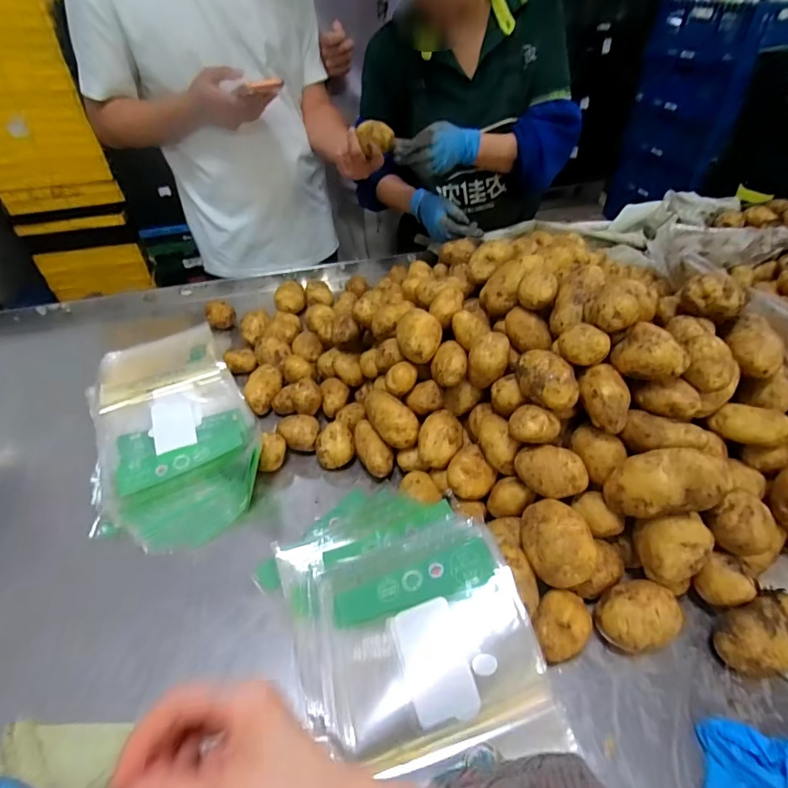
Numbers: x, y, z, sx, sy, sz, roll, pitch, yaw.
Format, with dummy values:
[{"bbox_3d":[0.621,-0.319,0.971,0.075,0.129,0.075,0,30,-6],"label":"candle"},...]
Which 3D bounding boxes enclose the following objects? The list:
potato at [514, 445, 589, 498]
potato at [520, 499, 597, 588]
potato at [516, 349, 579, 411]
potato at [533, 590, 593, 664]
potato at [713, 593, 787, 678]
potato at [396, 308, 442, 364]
[{"bbox_3d":[0.186,0.090,0.530,0.083,0.044,0.050,12,45,15],"label":"potato"},{"bbox_3d":[0.179,0.162,0.502,0.066,0.055,0.092,-14,45,-12],"label":"potato"},{"bbox_3d":[0.185,-0.020,0.552,0.051,0.048,0.092,-25,48,-22],"label":"potato"},{"bbox_3d":[0.182,0.253,0.490,0.056,0.053,0.076,25,50,26],"label":"potato"},{"bbox_3d":[0.388,0.253,0.471,0.097,0.051,0.063,-15,45,-13],"label":"potato"},{"bbox_3d":[0.037,-0.080,0.655,0.066,0.058,0.072,2,44,5],"label":"potato"}]

